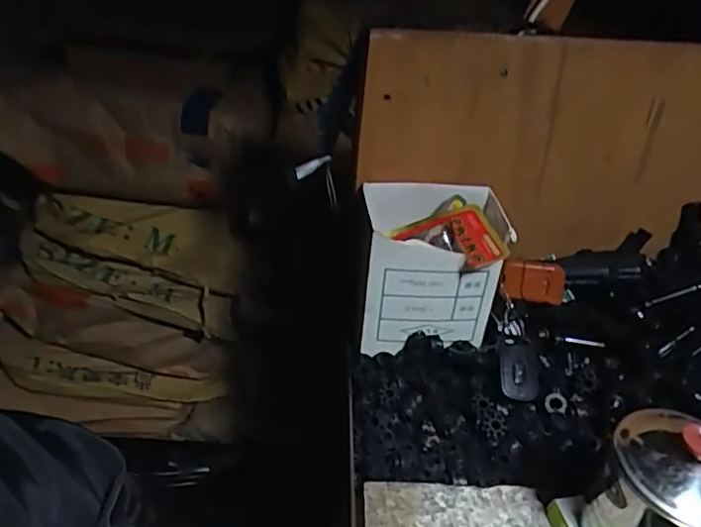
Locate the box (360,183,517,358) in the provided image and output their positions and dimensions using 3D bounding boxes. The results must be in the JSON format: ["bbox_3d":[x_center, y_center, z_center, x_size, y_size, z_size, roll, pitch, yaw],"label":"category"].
[{"bbox_3d":[0.072,0.006,0.522,0.132,0.127,0.095,7,33,5],"label":"box"}]

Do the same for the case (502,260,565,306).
[{"bbox_3d":[0.169,0.015,0.529,0.053,0.032,0.025,13,34,14],"label":"case"}]

